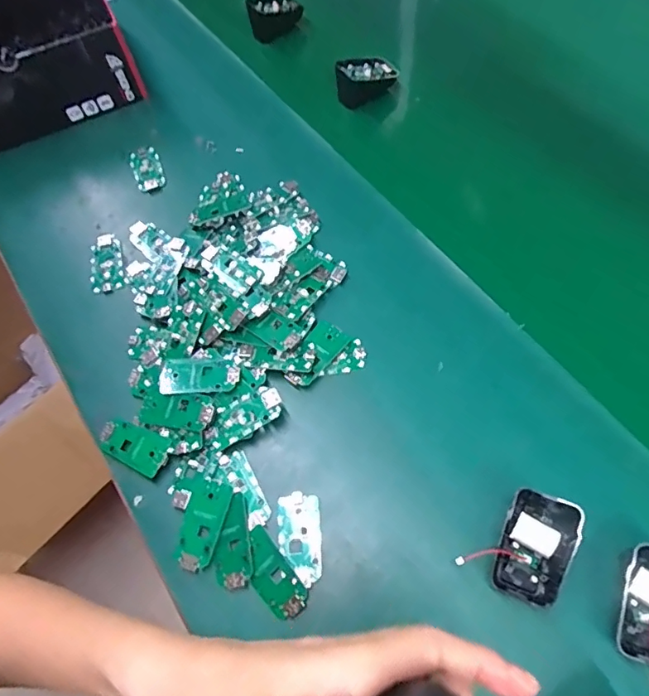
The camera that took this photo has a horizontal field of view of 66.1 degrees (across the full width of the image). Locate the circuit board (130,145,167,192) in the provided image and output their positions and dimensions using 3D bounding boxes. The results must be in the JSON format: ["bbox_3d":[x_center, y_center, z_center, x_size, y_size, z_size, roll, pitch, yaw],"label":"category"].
[{"bbox_3d":[-0.192,-0.194,0.544,0.030,0.010,0.061,-20,63,-5],"label":"circuit board"}]

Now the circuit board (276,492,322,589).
[{"bbox_3d":[-0.019,0.140,0.367,0.031,0.004,0.062,-5,63,3],"label":"circuit board"}]

